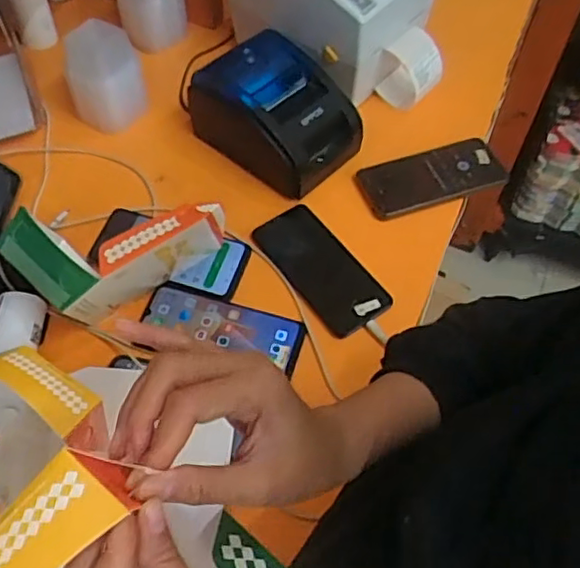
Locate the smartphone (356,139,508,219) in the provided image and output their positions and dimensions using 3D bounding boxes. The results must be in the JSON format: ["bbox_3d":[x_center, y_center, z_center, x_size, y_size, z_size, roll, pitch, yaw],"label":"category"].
[{"bbox_3d":[0.169,-0.127,0.734,0.172,0.011,0.071,-15,70,-9],"label":"smartphone"}]

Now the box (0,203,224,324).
[{"bbox_3d":[-0.170,-0.017,0.605,0.188,0.118,0.117,4,58,2],"label":"box"}]

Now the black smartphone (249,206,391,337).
[{"bbox_3d":[0.032,-0.019,0.674,0.077,0.014,0.167,-32,63,-19],"label":"black smartphone"}]

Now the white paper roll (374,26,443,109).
[{"bbox_3d":[0.155,-0.269,0.800,0.069,0.099,0.050,32,62,18],"label":"white paper roll"}]

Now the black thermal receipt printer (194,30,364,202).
[{"bbox_3d":[-0.016,-0.204,0.736,0.177,0.100,0.125,37,64,20],"label":"black thermal receipt printer"}]

